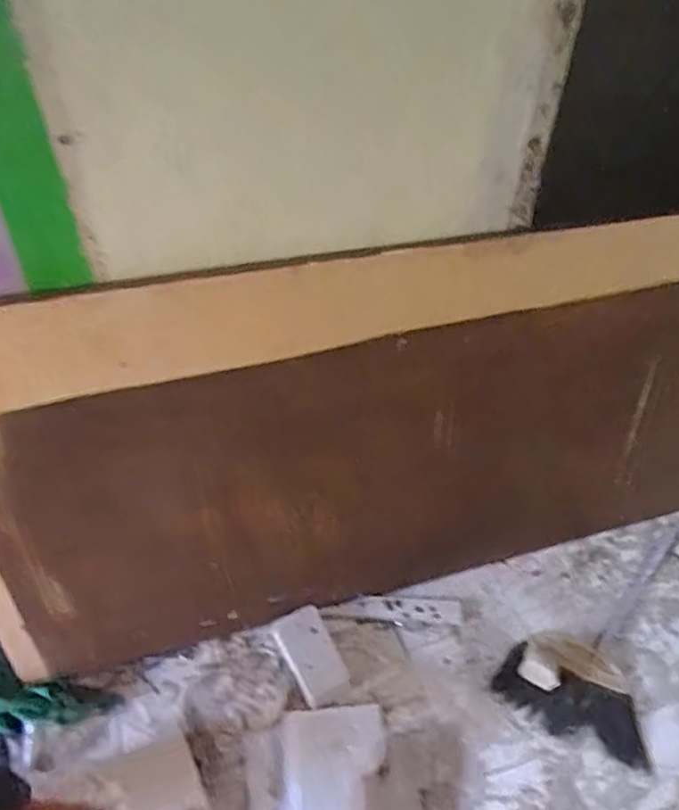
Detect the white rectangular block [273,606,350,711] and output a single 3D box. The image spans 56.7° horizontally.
[{"bbox_3d":[-0.066,0.574,1.452,0.117,0.022,0.191,-31,67,-6],"label":"white rectangular block"}]

